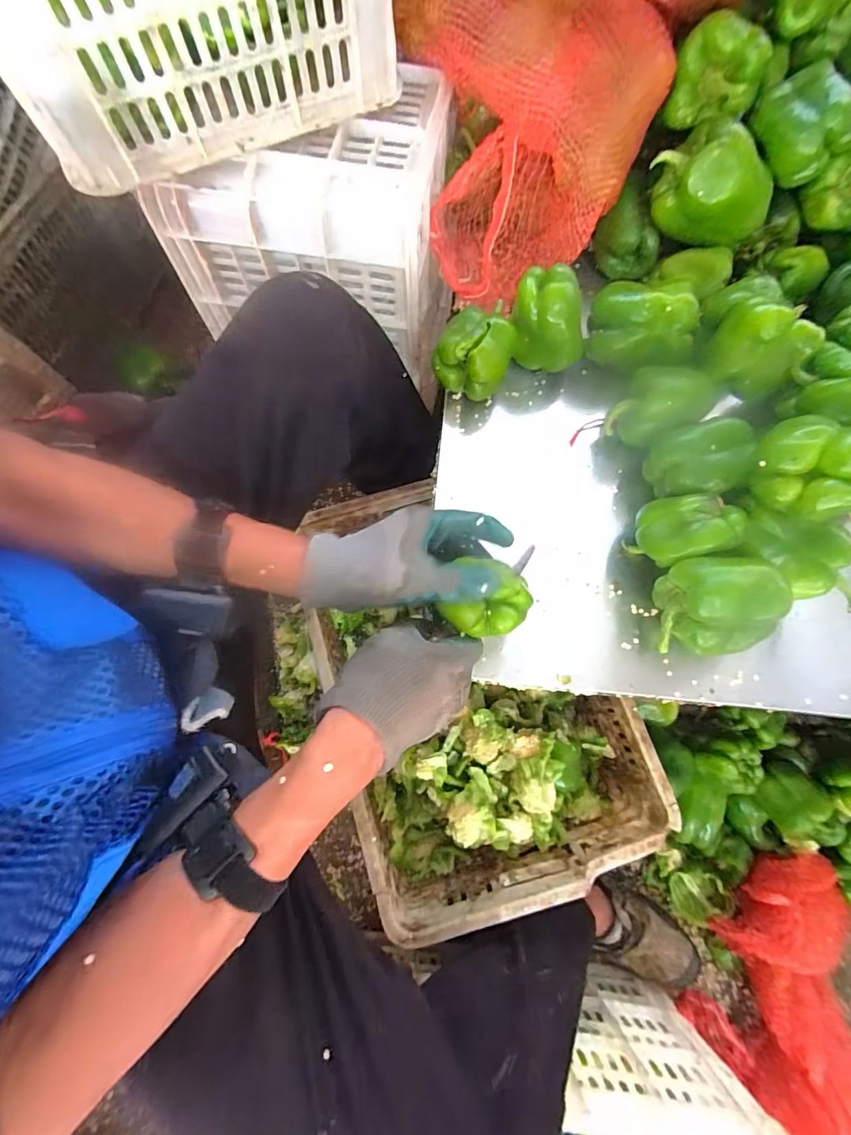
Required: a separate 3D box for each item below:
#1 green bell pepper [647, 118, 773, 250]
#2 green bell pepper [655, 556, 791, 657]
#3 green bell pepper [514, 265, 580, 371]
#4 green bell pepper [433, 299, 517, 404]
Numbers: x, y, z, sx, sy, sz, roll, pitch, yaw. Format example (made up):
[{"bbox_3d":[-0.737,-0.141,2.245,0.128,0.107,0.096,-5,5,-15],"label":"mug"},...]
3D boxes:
[{"bbox_3d":[0.306,-0.414,0.477,0.126,0.083,0.074,6,73,2],"label":"green bell pepper"},{"bbox_3d":[0.265,0.038,0.403,0.096,0.082,0.081,5,73,2],"label":"green bell pepper"},{"bbox_3d":[0.134,-0.265,0.483,0.080,0.080,0.062,20,74,6],"label":"green bell pepper"},{"bbox_3d":[0.052,-0.232,0.485,0.078,0.061,0.069,17,74,5],"label":"green bell pepper"}]

